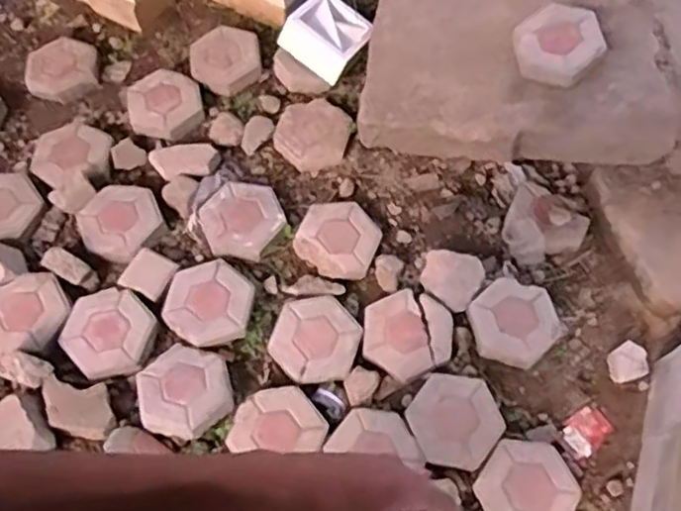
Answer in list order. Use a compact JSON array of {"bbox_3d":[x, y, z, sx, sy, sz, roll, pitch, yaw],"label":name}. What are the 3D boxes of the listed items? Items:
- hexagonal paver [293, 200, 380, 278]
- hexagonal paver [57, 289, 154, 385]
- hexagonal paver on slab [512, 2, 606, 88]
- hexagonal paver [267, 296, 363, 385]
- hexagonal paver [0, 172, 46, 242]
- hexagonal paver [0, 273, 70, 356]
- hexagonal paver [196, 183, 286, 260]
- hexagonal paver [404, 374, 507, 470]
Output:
[{"bbox_3d":[-0.005,-0.048,1.734,0.207,0.046,0.210,25,69,13],"label":"hexagonal paver"},{"bbox_3d":[-0.544,0.181,1.587,0.206,0.048,0.216,-38,69,-19],"label":"hexagonal paver"},{"bbox_3d":[0.542,-0.531,1.686,0.211,0.038,0.204,-38,76,7],"label":"hexagonal paver on slab"},{"bbox_3d":[-0.061,0.197,1.608,0.206,0.042,0.221,19,63,8],"label":"hexagonal paver"},{"bbox_3d":[-0.886,-0.126,1.749,0.207,0.063,0.218,-31,69,-19],"label":"hexagonal paver"},{"bbox_3d":[-0.750,0.138,1.601,0.200,0.052,0.195,-33,68,-17],"label":"hexagonal paver"},{"bbox_3d":[-0.255,-0.092,1.749,0.212,0.052,0.222,-22,65,-12],"label":"hexagonal paver"},{"bbox_3d":[0.263,0.379,1.556,0.195,0.037,0.210,-22,66,-7],"label":"hexagonal paver"}]

